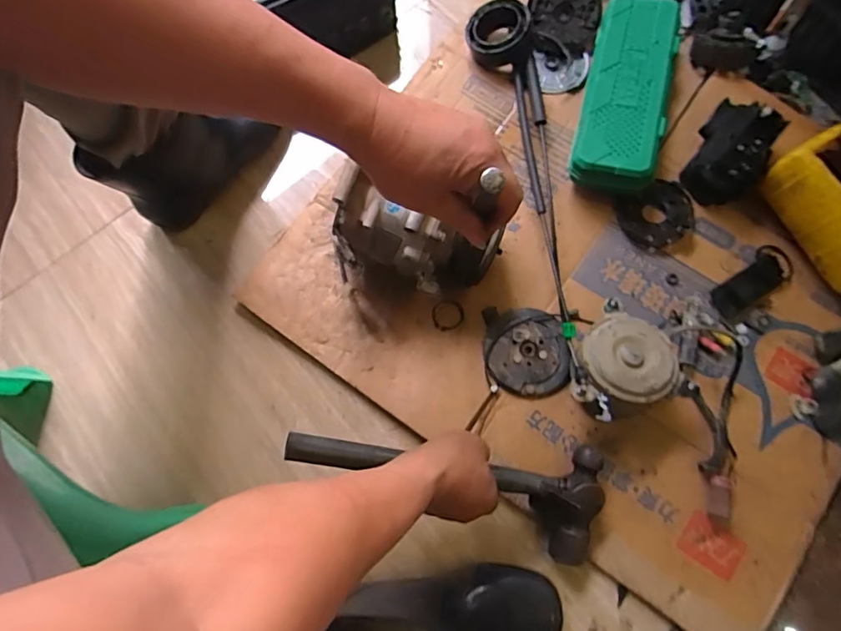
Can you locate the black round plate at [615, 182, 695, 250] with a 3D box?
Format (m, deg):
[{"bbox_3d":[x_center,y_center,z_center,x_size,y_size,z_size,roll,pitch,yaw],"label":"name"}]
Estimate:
[{"bbox_3d":[0.301,-0.127,0.685,0.090,0.015,0.083,0,74,1],"label":"black round plate"}]

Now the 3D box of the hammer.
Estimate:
[{"bbox_3d":[0.032,0.159,0.520,0.321,0.033,0.112,16,74,-15],"label":"hammer"}]

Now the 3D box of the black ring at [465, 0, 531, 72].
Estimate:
[{"bbox_3d":[0.106,-0.381,0.732,0.085,0.043,0.083,1,74,1],"label":"black ring"}]

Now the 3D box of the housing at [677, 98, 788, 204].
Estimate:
[{"bbox_3d":[0.384,-0.207,0.669,0.080,0.065,0.128,31,77,9],"label":"housing"}]

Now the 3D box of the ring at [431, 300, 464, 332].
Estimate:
[{"bbox_3d":[0.033,0.000,0.660,0.039,0.004,0.037,-1,76,6],"label":"ring"}]

